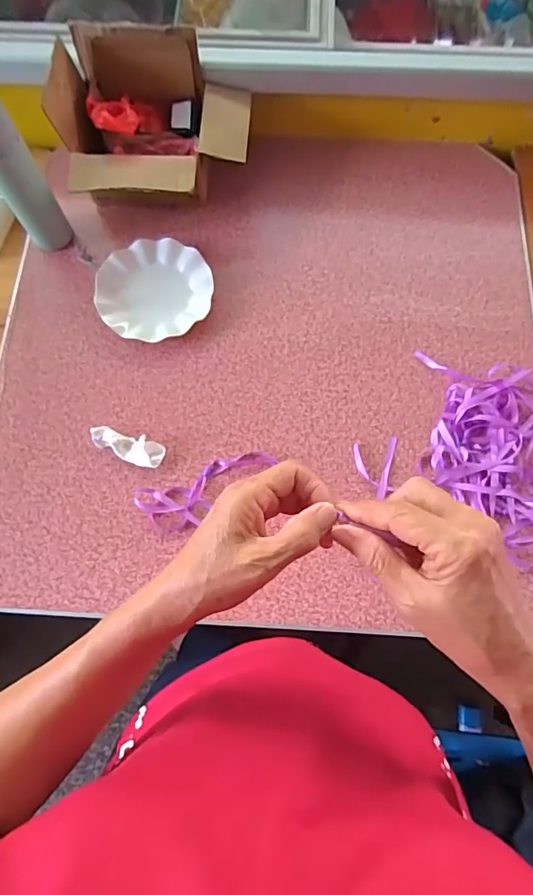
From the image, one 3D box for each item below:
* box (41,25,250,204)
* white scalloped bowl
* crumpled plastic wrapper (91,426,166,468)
[{"bbox_3d":[-0.171,-0.482,0.749,0.269,0.190,0.226,5,73,2],"label":"box"},{"bbox_3d":[-0.179,-0.252,0.764,0.180,0.027,0.171,0,73,0],"label":"white scalloped bowl"},{"bbox_3d":[-0.203,-0.001,0.696,0.109,0.021,0.038,21,74,7],"label":"crumpled plastic wrapper"}]

